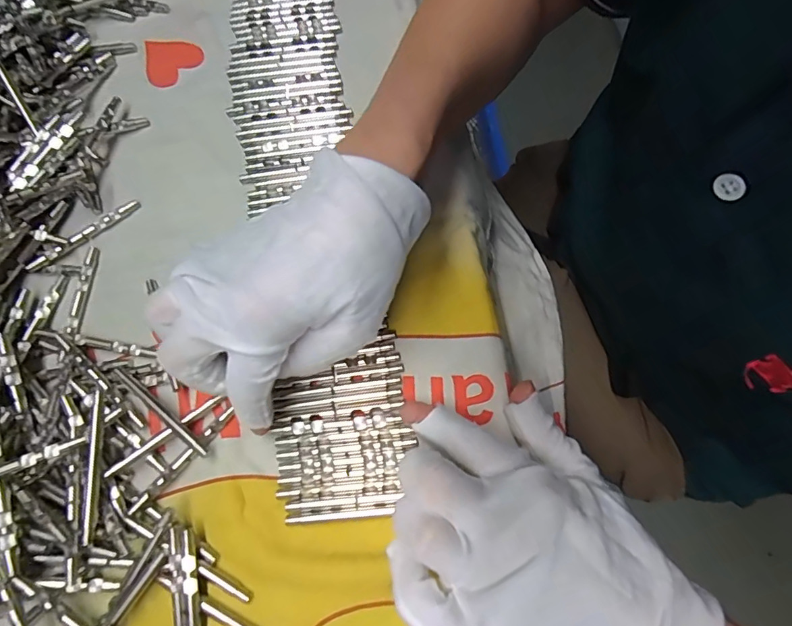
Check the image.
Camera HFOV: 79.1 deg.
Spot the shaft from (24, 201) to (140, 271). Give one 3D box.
[{"bbox_3d":[-0.180,-0.046,0.276,0.069,0.006,0.007,-37,75,-10],"label":"shaft"}]

